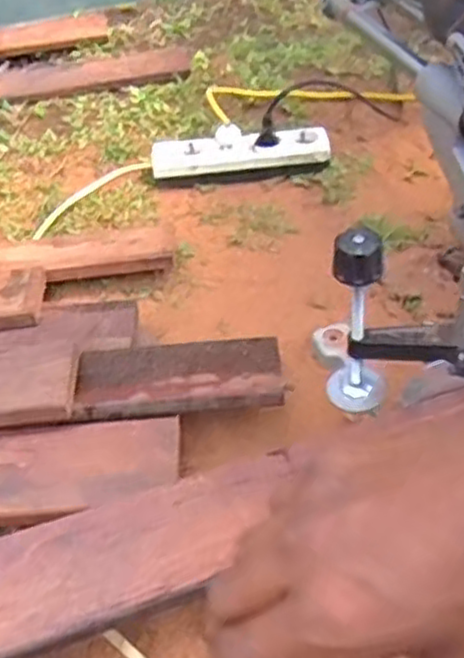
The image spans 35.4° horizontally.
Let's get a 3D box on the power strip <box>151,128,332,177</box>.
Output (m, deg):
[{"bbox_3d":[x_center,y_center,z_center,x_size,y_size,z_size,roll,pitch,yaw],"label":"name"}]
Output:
[{"bbox_3d":[0.012,-0.241,0.995,0.242,0.051,0.066,-1,46,4],"label":"power strip"}]

